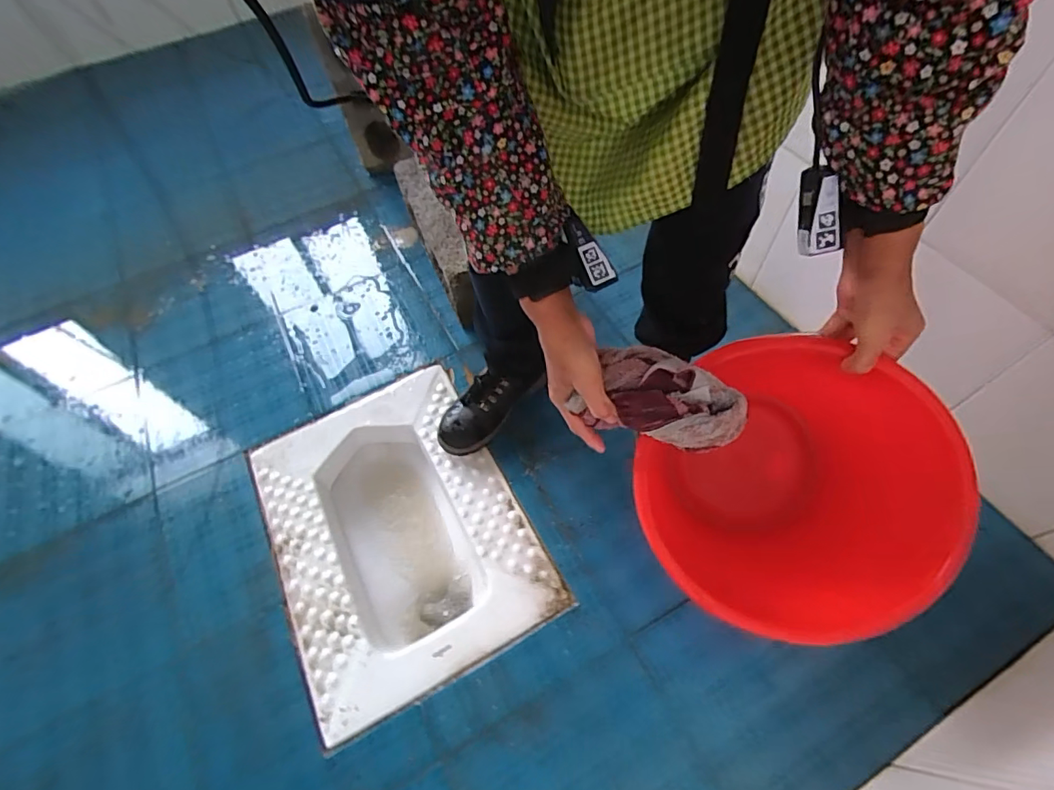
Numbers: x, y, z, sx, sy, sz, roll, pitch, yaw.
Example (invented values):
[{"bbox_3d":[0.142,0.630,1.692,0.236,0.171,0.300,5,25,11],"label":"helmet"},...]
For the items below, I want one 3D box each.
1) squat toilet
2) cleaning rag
[{"bbox_3d":[-0.214,0.240,0.870,0.382,0.135,0.501,-26,61,-14],"label":"squat toilet"},{"bbox_3d":[0.132,0.000,0.468,0.139,0.047,0.083,29,65,19],"label":"cleaning rag"}]

